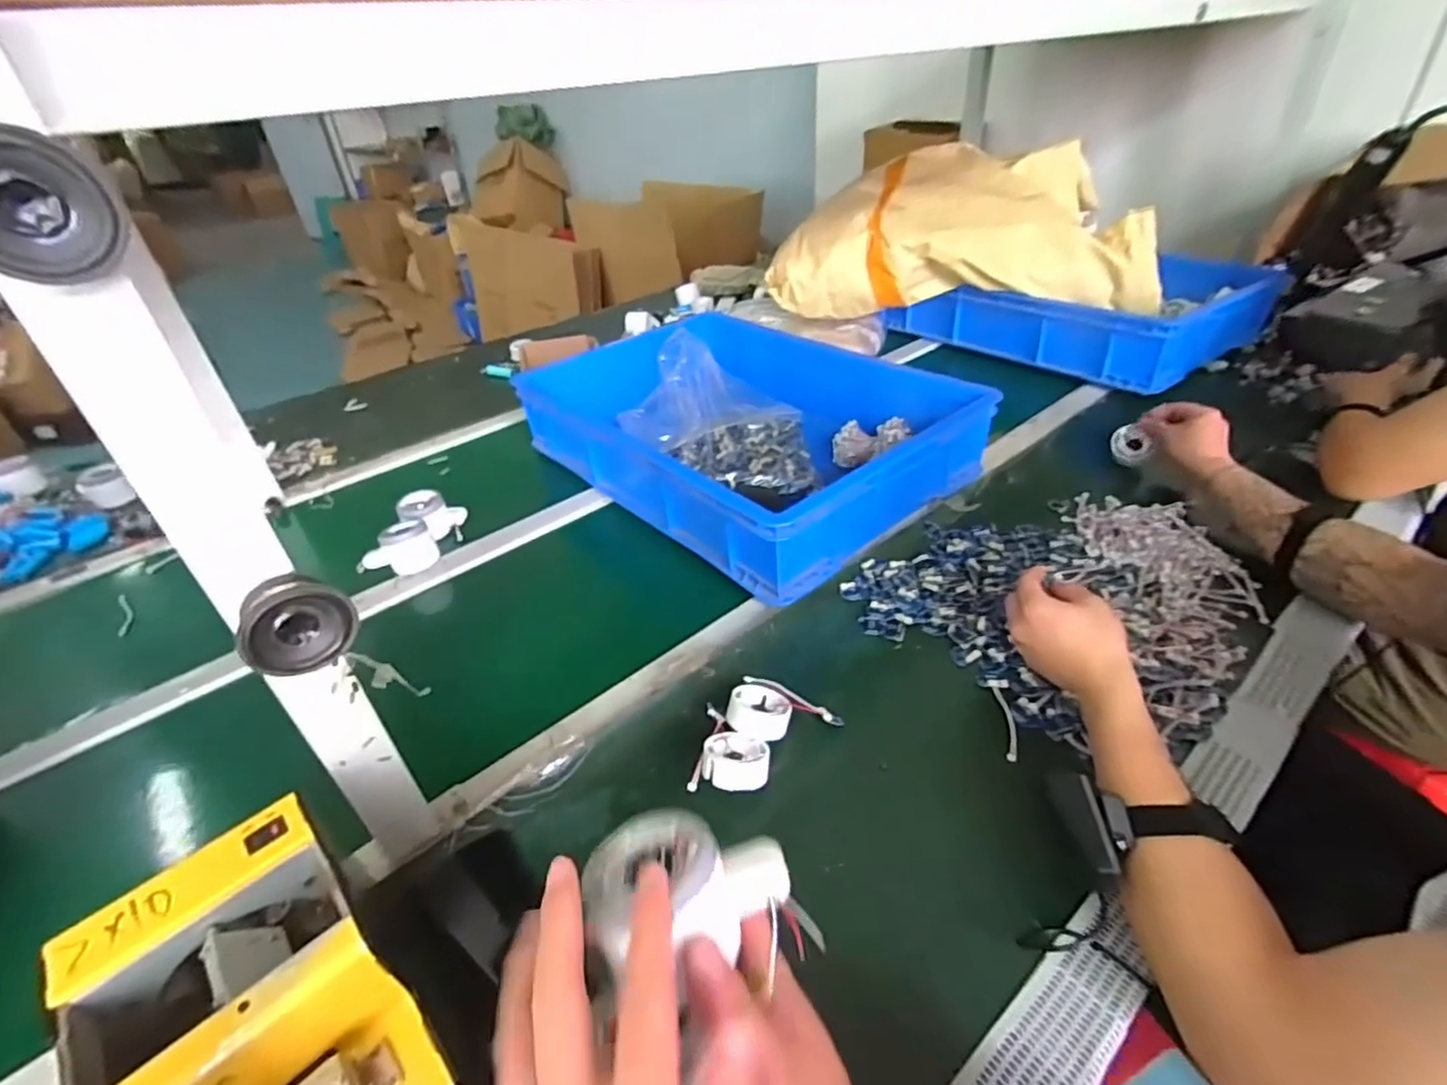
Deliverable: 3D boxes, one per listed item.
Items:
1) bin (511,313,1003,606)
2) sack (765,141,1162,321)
[{"bbox_3d":[0.025,-0.180,0.927,0.397,0.141,0.565,-30,44,-30],"label":"bin"},{"bbox_3d":[0.428,-0.569,1.197,0.660,0.230,0.263,4,38,10],"label":"sack"}]

